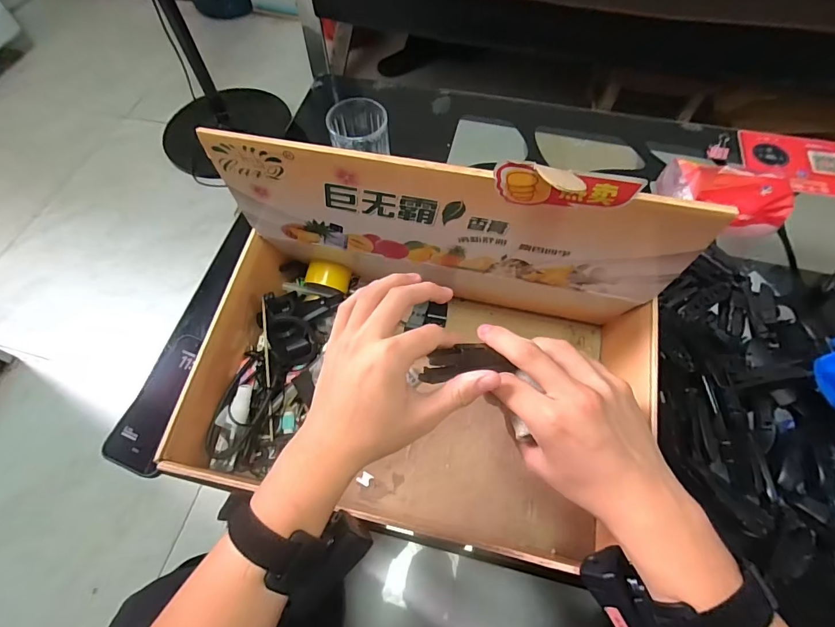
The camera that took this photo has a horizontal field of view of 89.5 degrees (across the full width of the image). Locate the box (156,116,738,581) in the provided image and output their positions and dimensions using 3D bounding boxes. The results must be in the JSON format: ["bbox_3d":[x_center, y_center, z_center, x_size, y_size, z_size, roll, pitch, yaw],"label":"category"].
[{"bbox_3d":[0.004,0.025,0.378,0.416,0.247,0.285,10,63,6],"label":"box"}]

